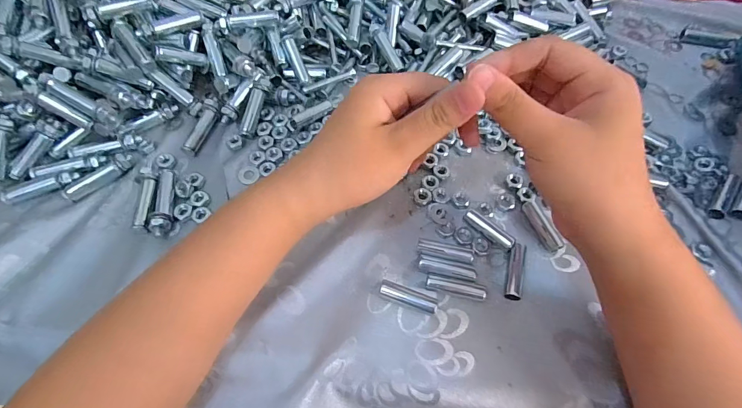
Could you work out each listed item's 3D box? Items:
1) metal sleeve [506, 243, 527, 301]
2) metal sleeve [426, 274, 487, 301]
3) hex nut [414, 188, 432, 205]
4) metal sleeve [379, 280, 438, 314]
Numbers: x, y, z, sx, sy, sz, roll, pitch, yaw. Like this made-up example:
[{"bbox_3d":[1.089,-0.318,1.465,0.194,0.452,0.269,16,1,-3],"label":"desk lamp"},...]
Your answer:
[{"bbox_3d":[0.100,0.046,0.266,0.012,0.010,0.039,15,63,8],"label":"metal sleeve"},{"bbox_3d":[0.058,0.055,0.260,0.041,0.010,0.010,13,63,7],"label":"metal sleeve"},{"bbox_3d":[0.040,-0.006,0.296,0.013,0.004,0.014,7,62,4],"label":"hex nut"},{"bbox_3d":[0.025,0.061,0.258,0.039,0.008,0.011,16,63,9],"label":"metal sleeve"}]

